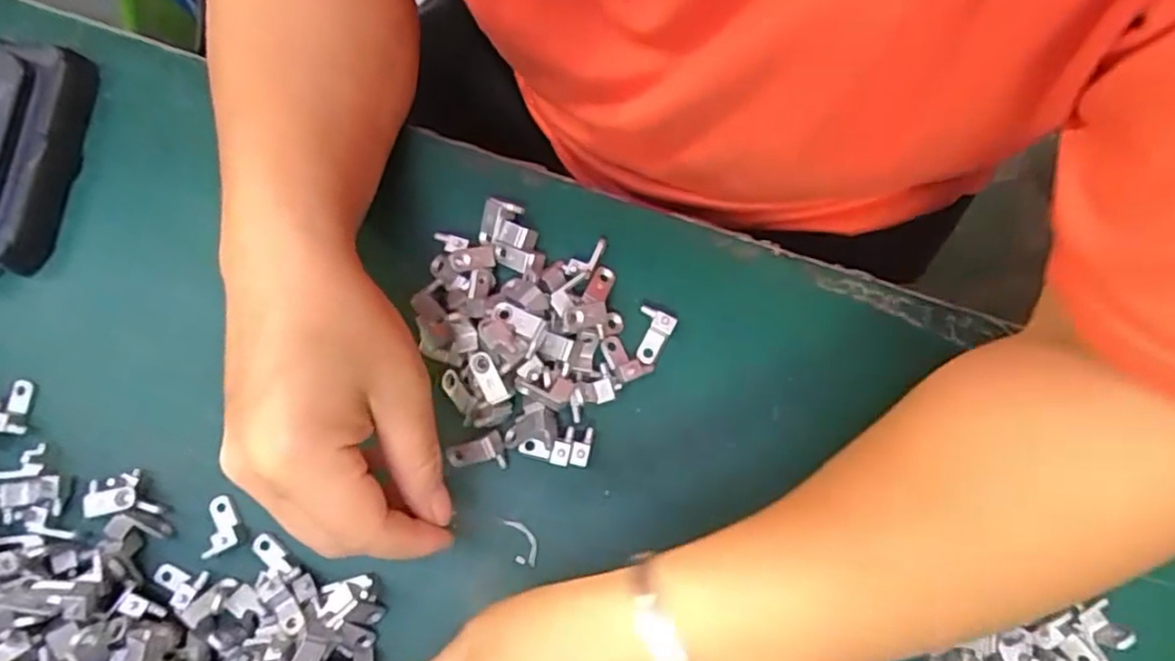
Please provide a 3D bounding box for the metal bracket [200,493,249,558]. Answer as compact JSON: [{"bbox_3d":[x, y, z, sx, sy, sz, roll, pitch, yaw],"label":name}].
[{"bbox_3d":[-0.159,0.083,0.299,0.016,0.011,0.024,-23,80,-4],"label":"metal bracket"}]

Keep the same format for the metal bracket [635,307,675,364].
[{"bbox_3d":[0.030,0.002,0.311,0.015,0.011,0.024,10,78,3],"label":"metal bracket"}]

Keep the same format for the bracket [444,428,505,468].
[{"bbox_3d":[-0.048,0.054,0.302,0.023,0.010,0.015,-12,79,-3],"label":"bracket"}]

